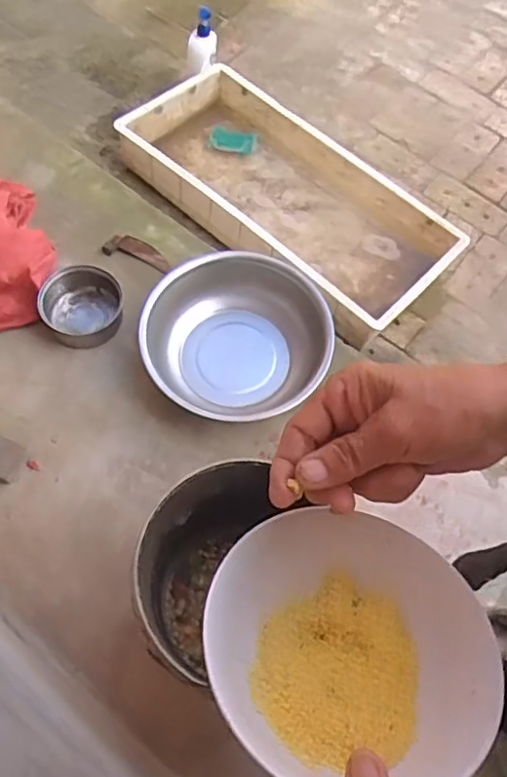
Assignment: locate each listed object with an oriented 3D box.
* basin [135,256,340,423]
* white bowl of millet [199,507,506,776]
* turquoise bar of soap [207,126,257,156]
[{"bbox_3d":[-0.033,-0.114,1.323,0.397,0.133,0.357,-24,65,-11],"label":"basin"},{"bbox_3d":[0.047,0.137,0.345,0.144,0.056,0.153,9,45,4],"label":"white bowl of millet"},{"bbox_3d":[-0.056,-0.690,1.775,0.125,0.020,0.079,9,64,5],"label":"turquoise bar of soap"}]

